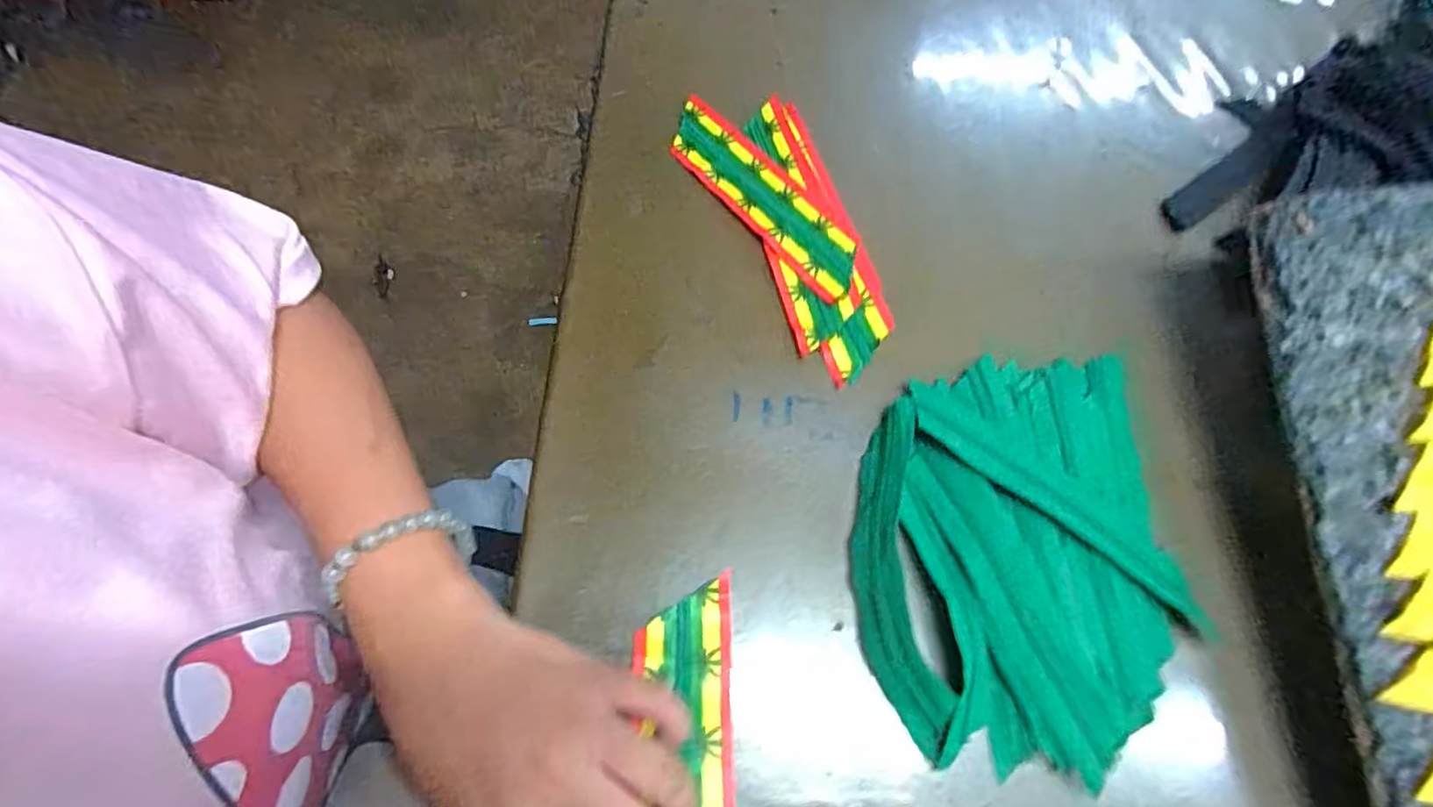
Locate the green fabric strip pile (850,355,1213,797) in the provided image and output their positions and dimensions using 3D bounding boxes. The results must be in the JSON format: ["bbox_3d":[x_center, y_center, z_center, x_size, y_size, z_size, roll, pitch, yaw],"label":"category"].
[{"bbox_3d":[0.151,0.068,0.311,0.165,0.022,0.195,-3,65,-4],"label":"green fabric strip pile"}]

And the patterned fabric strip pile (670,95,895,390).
[{"bbox_3d":[0.045,-0.115,0.399,0.083,0.014,0.222,-18,67,-11],"label":"patterned fabric strip pile"}]

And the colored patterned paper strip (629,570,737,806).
[{"bbox_3d":[-0.013,0.173,0.269,0.043,0.006,0.183,-2,65,0],"label":"colored patterned paper strip"}]

